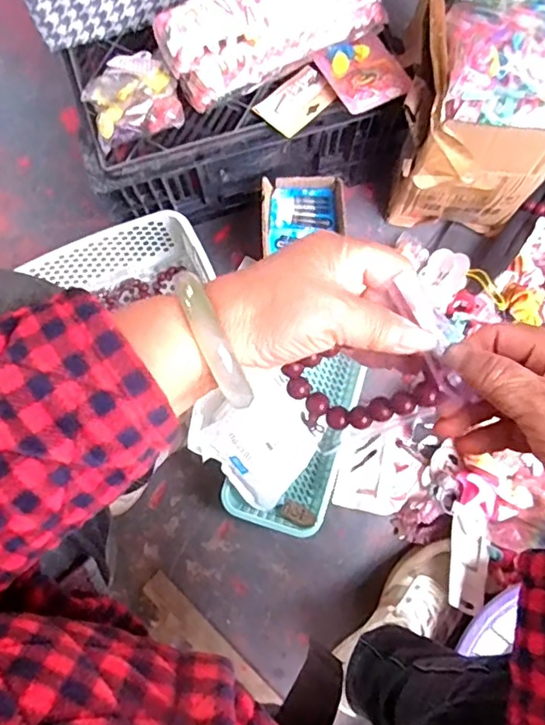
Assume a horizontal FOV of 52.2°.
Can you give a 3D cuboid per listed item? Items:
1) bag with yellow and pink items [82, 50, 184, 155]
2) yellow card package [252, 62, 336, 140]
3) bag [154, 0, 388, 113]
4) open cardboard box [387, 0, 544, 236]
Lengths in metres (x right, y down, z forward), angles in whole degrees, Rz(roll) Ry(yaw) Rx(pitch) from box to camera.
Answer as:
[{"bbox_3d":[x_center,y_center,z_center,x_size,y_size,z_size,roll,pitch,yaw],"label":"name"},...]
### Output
[{"bbox_3d":[-0.154,-0.291,0.615,0.098,0.048,0.106,-17,80,-2],"label":"bag with yellow and pink items"},{"bbox_3d":[0.027,-0.296,0.630,0.083,0.009,0.054,-42,82,-6],"label":"yellow card package"},{"bbox_3d":[-0.002,-0.361,0.598,0.236,0.076,0.096,-25,80,-4],"label":"bag"},{"bbox_3d":[0.242,-0.277,0.659,0.193,0.301,0.174,7,80,2],"label":"open cardboard box"}]

